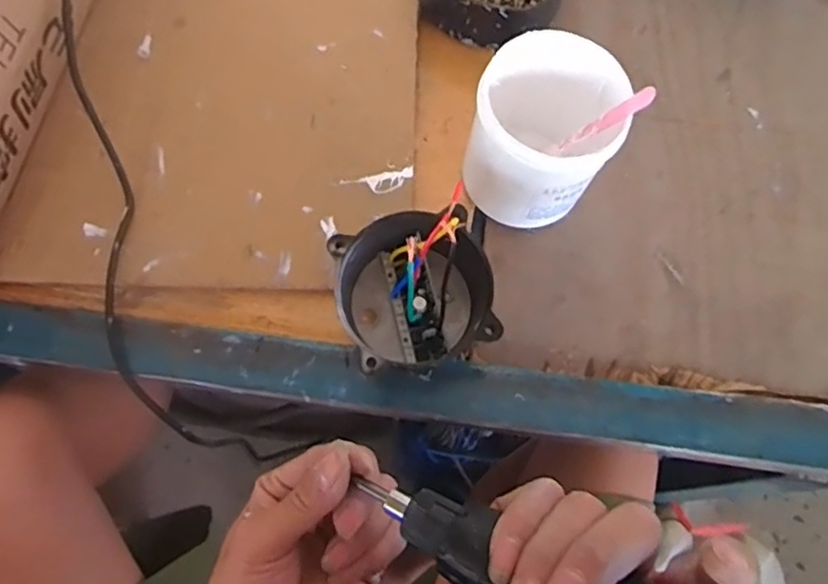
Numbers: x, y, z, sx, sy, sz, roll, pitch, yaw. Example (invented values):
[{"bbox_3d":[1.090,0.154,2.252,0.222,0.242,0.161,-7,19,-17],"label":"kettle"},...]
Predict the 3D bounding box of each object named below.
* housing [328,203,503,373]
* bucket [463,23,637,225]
[{"bbox_3d":[0.003,-0.001,0.415,0.098,0.073,0.085,-10,71,-3],"label":"housing"},{"bbox_3d":[0.089,-0.101,0.438,0.088,0.109,0.090,0,71,0],"label":"bucket"}]

